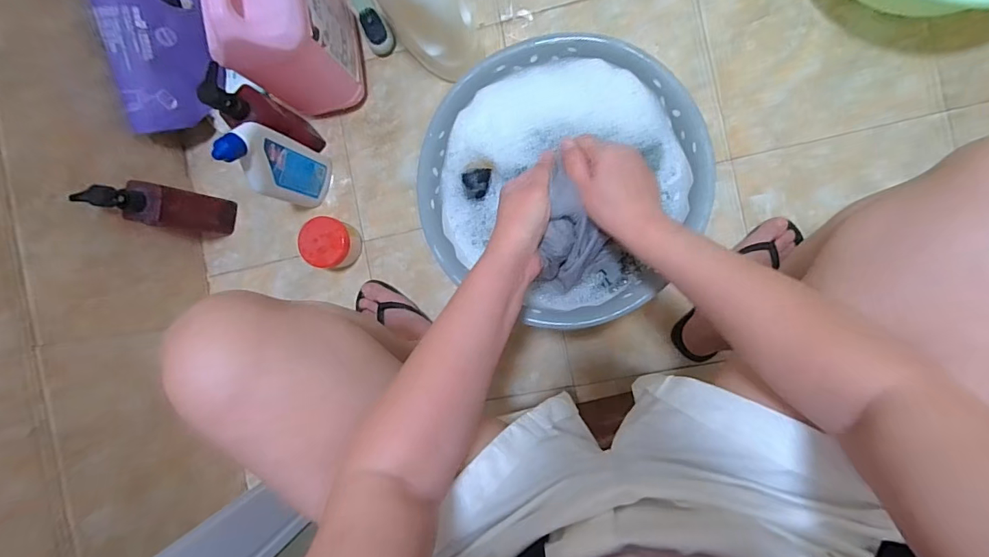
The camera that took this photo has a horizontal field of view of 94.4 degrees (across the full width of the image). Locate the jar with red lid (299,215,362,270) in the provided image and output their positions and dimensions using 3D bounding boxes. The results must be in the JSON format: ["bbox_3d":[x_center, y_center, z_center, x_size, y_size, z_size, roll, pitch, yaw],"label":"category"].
[{"bbox_3d":[-0.232,-0.050,0.664,0.065,0.069,0.070,8,92,8],"label":"jar with red lid"}]

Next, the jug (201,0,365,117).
[{"bbox_3d":[-0.255,-0.312,0.563,0.096,0.204,0.158,-3,91,8],"label":"jug"}]

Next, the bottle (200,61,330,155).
[{"bbox_3d":[-0.305,-0.209,0.602,0.058,0.199,0.055,-8,84,19],"label":"bottle"}]

